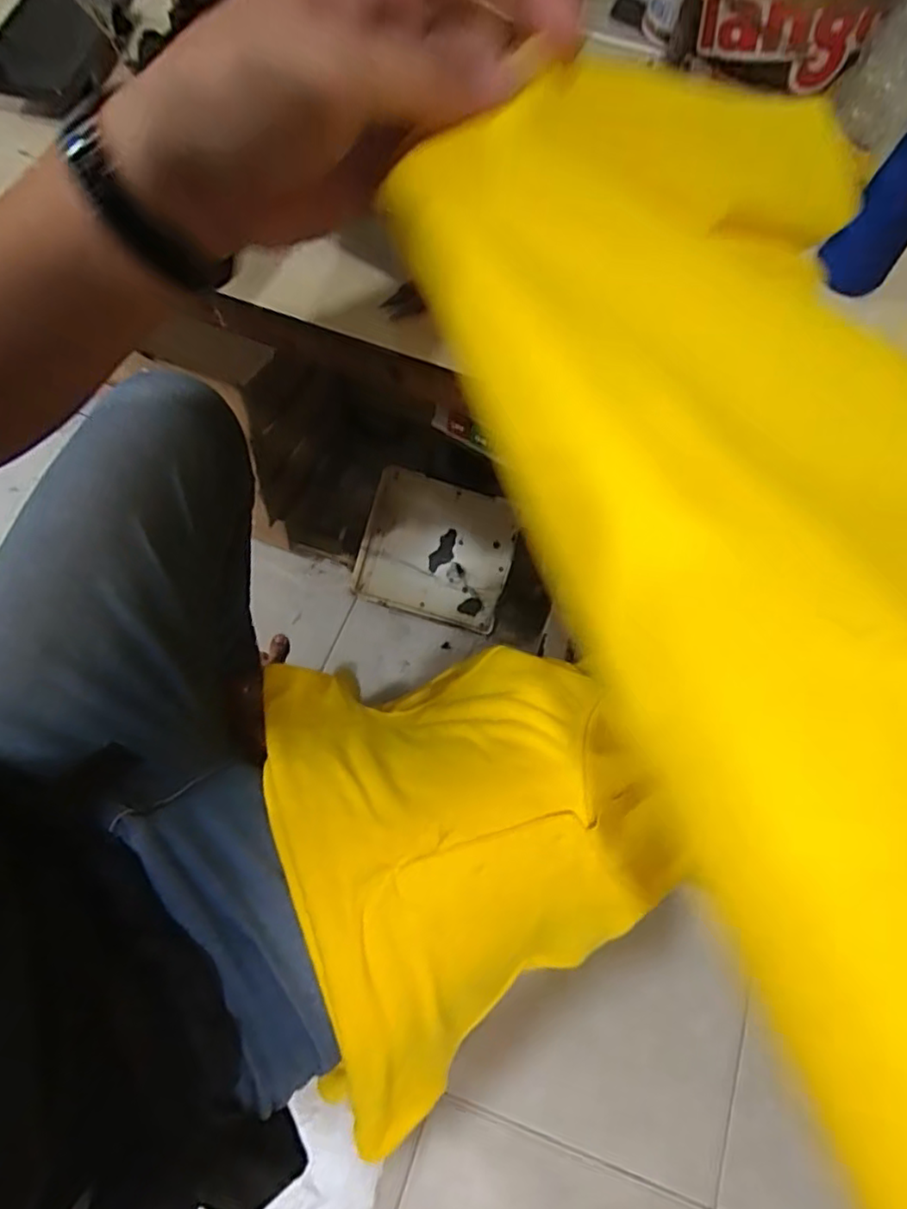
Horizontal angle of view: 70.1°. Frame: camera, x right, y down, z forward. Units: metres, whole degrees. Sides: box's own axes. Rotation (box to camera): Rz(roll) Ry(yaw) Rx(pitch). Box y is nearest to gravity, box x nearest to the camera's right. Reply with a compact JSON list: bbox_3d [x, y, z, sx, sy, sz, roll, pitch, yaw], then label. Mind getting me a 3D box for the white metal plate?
[{"bbox_3d":[-0.031,-0.091,1.110,0.251,0.017,0.232,17,98,5],"label":"white metal plate"}]

